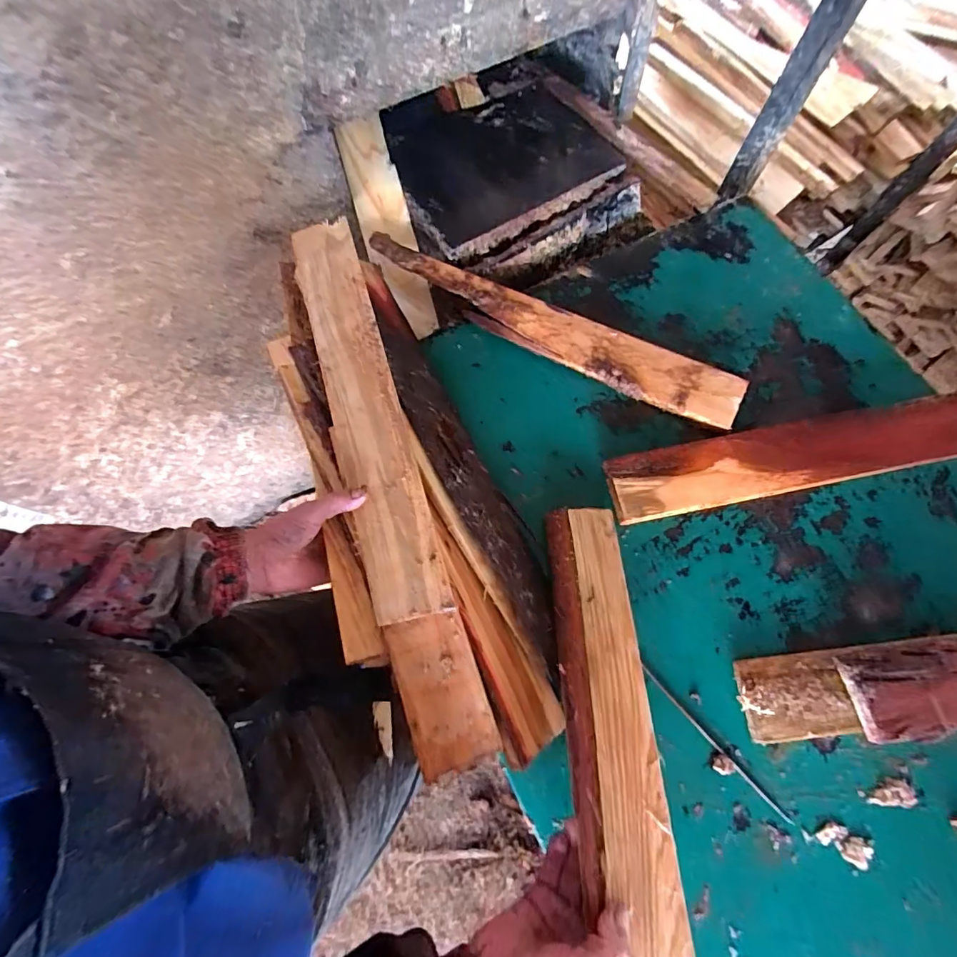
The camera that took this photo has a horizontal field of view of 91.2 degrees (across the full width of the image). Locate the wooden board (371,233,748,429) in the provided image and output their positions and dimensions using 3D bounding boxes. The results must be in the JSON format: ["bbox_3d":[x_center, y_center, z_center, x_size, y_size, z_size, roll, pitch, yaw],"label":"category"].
[{"bbox_3d":[0.078,-0.192,0.578,0.490,0.022,0.072,27,73,7],"label":"wooden board"}]

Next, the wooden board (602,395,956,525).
[{"bbox_3d":[0.374,-0.028,0.526,0.462,0.031,0.074,-10,72,-5],"label":"wooden board"}]

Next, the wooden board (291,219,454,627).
[{"bbox_3d":[-0.128,-0.087,0.503,0.076,0.022,0.469,-16,71,-6],"label":"wooden board"}]

